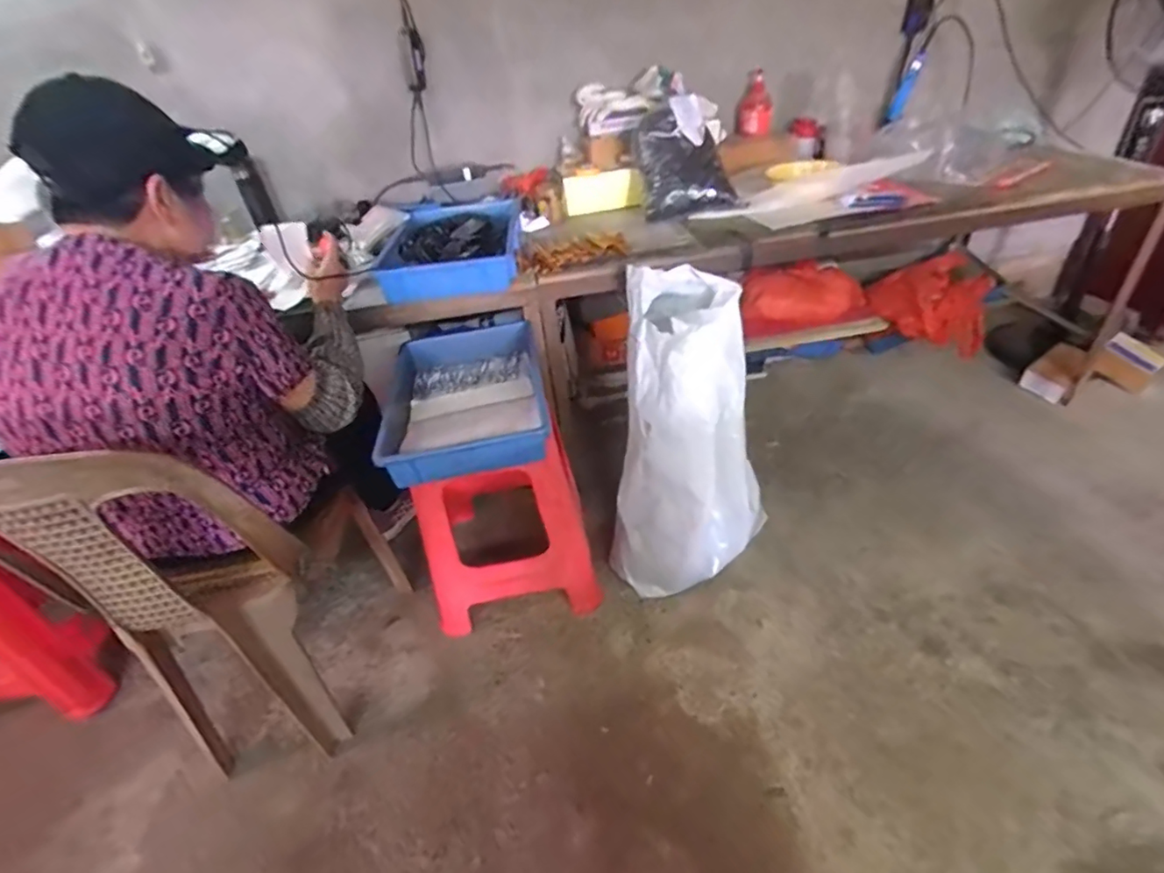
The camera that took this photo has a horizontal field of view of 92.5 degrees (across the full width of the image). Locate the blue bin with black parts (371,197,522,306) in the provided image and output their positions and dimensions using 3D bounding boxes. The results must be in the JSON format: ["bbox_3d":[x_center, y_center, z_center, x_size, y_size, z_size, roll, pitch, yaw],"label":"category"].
[{"bbox_3d":[-0.312,-0.472,1.370,0.313,0.088,0.482,-8,36,0],"label":"blue bin with black parts"}]

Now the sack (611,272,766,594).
[{"bbox_3d":[0.225,0.010,1.206,0.293,0.701,0.234,4,14,14],"label":"sack"}]

